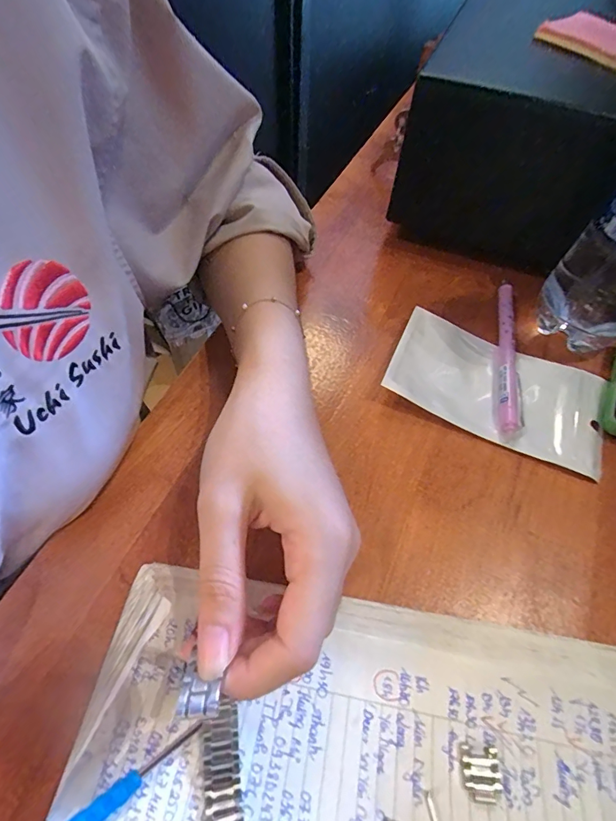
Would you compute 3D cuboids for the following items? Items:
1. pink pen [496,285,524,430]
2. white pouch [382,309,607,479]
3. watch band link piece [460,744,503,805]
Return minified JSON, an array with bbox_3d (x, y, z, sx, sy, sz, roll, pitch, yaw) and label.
[{"bbox_3d":[0.135,-0.039,0.286,0.015,0.013,0.126,11,56,5],"label":"pink pen"},{"bbox_3d":[0.121,-0.017,0.269,0.132,0.017,0.078,21,57,12],"label":"white pouch"},{"bbox_3d":[0.068,0.141,0.163,0.014,0.004,0.017,5,56,1],"label":"watch band link piece"}]

